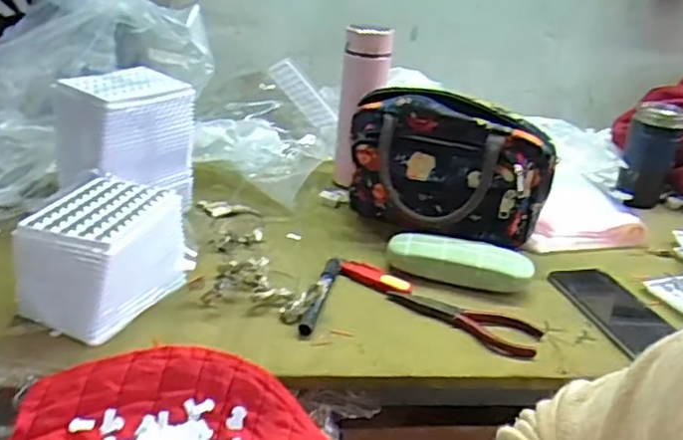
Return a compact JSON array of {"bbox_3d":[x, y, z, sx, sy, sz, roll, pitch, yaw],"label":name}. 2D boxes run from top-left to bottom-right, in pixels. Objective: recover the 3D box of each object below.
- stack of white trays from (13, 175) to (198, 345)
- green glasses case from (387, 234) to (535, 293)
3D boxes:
[{"bbox_3d":[-0.215,0.028,0.584,0.105,0.089,0.135,14,27,17],"label":"stack of white trays"},{"bbox_3d":[0.130,0.044,0.687,0.152,0.028,0.054,11,26,10],"label":"green glasses case"}]

